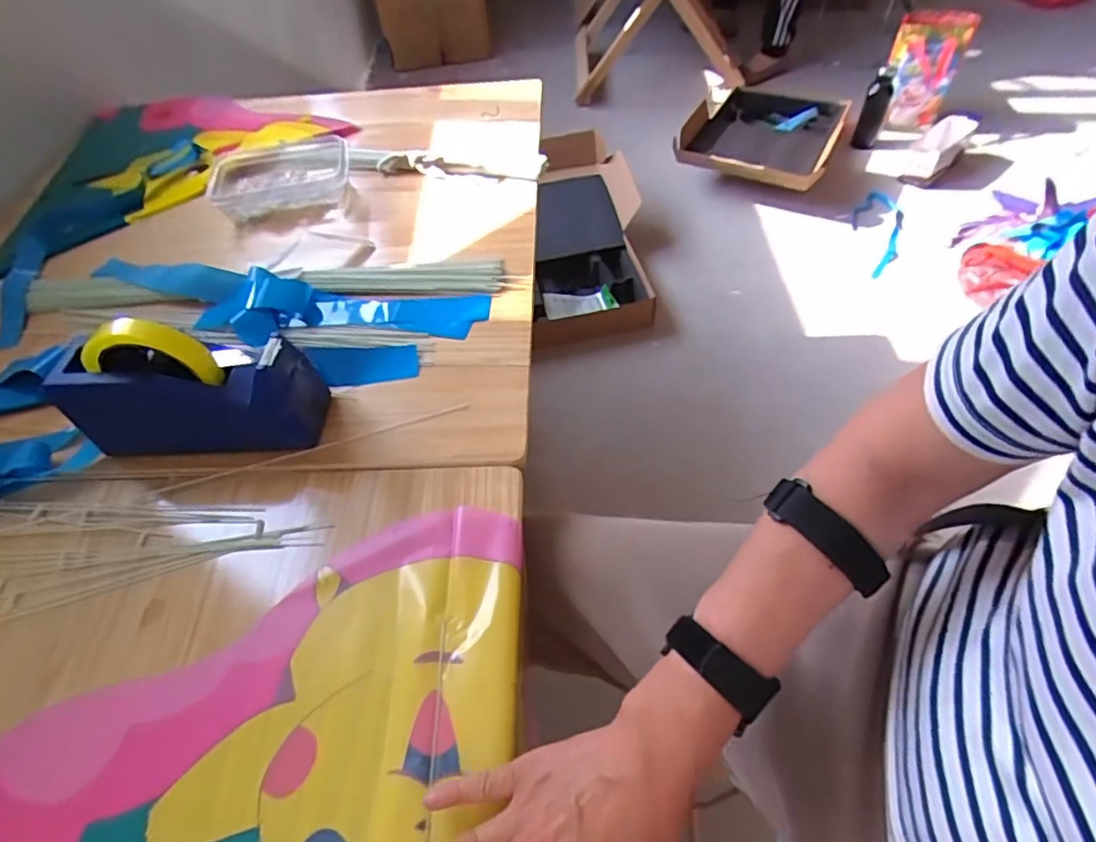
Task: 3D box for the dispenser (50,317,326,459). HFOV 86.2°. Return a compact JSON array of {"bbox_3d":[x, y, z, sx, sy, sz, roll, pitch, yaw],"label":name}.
[{"bbox_3d":[-0.316,-0.030,0.518,0.205,0.127,0.065,-5,53,1],"label":"dispenser"}]

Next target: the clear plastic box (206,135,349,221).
[{"bbox_3d":[-0.367,-0.335,0.814,0.188,0.045,0.139,-13,53,-5],"label":"clear plastic box"}]

